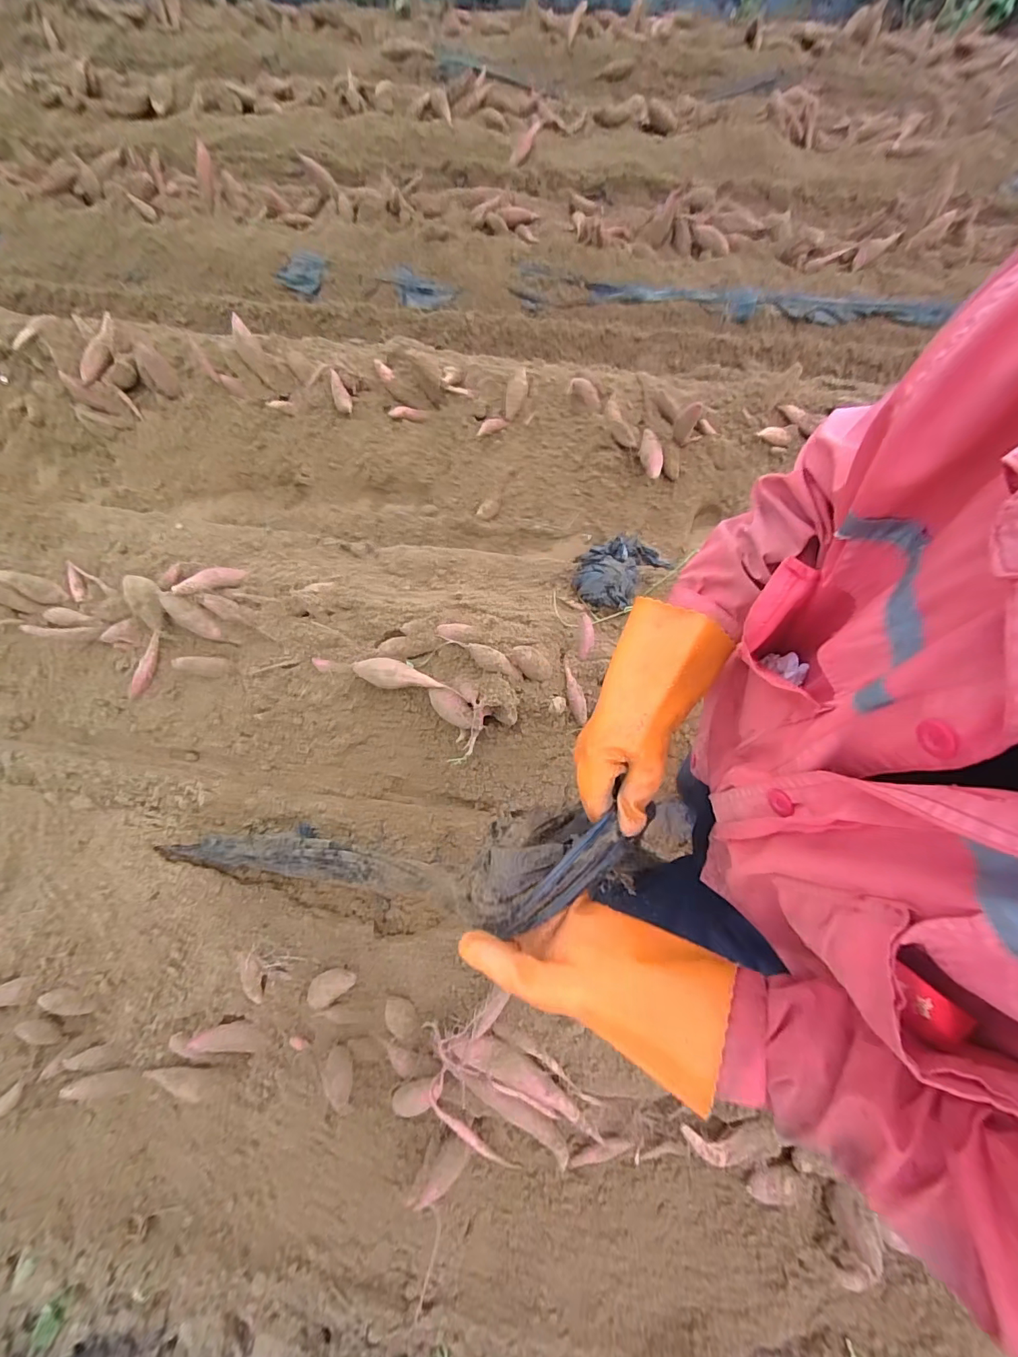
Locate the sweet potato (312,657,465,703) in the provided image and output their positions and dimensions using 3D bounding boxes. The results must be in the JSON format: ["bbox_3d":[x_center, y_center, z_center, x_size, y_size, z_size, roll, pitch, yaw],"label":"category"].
[{"bbox_3d":[-0.319,-0.017,1.248,0.409,0.057,0.074,14,70,5],"label":"sweet potato"}]

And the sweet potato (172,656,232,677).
[{"bbox_3d":[-0.827,-0.033,1.287,0.132,0.055,0.051,8,62,-48],"label":"sweet potato"}]

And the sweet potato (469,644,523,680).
[{"bbox_3d":[-0.031,-0.039,1.195,0.171,0.038,0.050,30,69,-24],"label":"sweet potato"}]

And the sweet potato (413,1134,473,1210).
[{"bbox_3d":[-0.118,0.887,0.858,0.036,0.126,0.043,-40,73,25],"label":"sweet potato"}]

